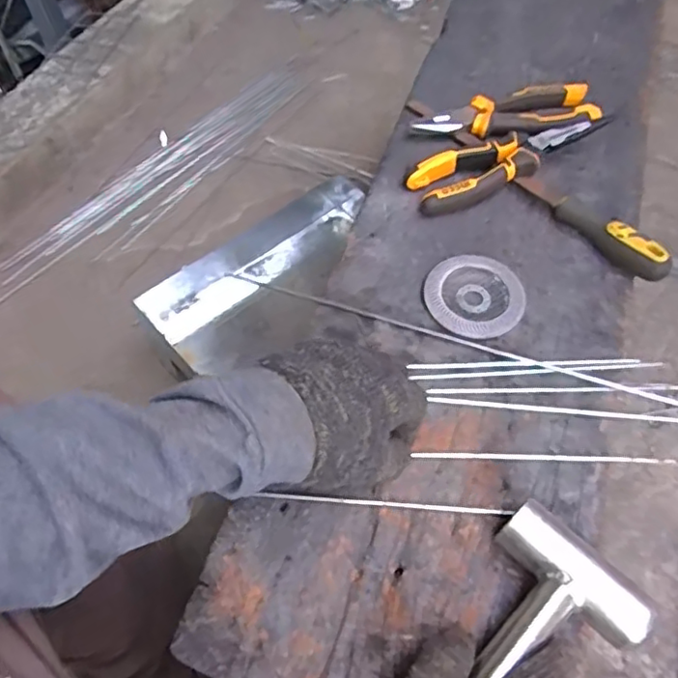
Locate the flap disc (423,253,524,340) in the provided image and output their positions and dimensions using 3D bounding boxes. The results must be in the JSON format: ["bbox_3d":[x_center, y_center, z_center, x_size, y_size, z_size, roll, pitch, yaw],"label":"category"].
[{"bbox_3d":[0.113,-0.039,0.524,0.079,0.013,0.086,-1,55,2],"label":"flap disc"}]

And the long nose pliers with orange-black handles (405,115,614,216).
[{"bbox_3d":[0.157,-0.171,0.587,0.191,0.033,0.051,-24,58,-13],"label":"long nose pliers with orange-black handles"}]

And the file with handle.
[{"bbox_3d":[0.171,-0.149,0.584,0.022,0.029,0.304,-33,60,-19],"label":"file with handle"}]

